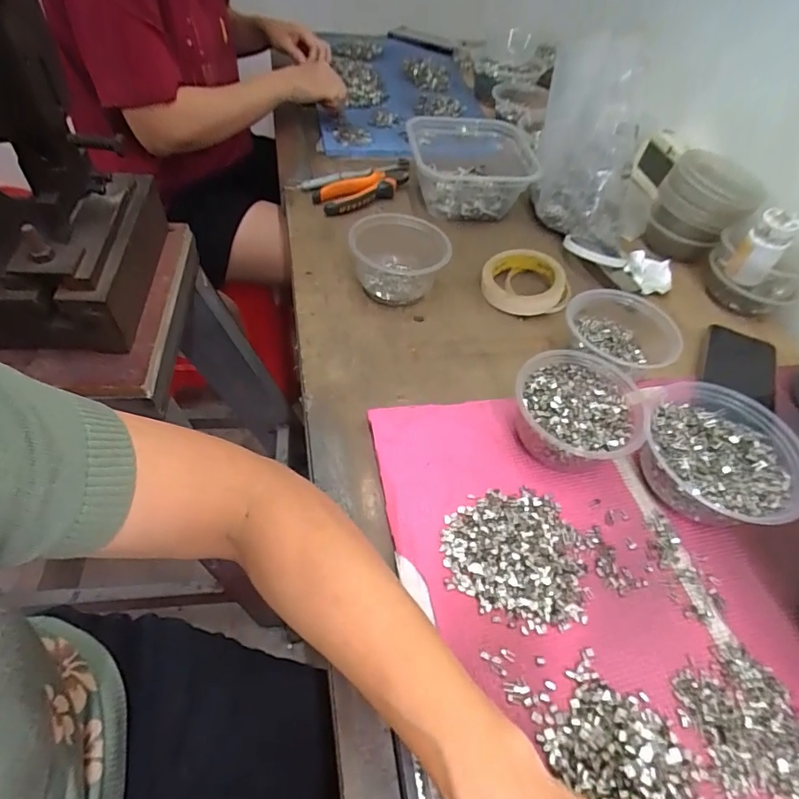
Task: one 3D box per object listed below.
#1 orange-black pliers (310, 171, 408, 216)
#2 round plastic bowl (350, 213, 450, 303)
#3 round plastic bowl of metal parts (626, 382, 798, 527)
[{"bbox_3d":[-0.045,-0.302,0.710,0.144,0.020,0.060,-22,57,-19],"label":"orange-black pliers"},{"bbox_3d":[-0.002,-0.162,0.585,0.114,0.061,0.098,5,52,-3],"label":"round plastic bowl"},{"bbox_3d":[0.278,0.052,0.442,0.133,0.052,0.129,4,52,-5],"label":"round plastic bowl of metal parts"}]

